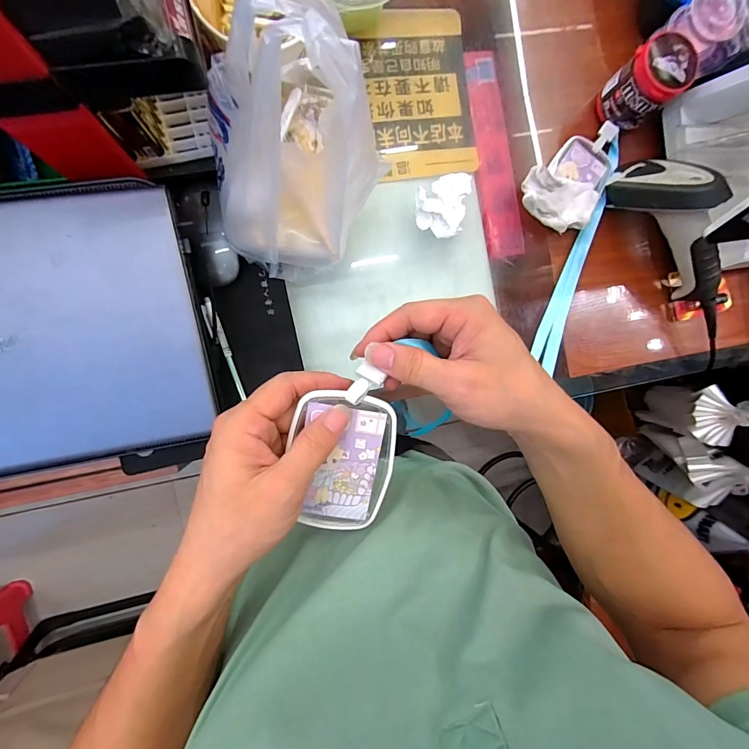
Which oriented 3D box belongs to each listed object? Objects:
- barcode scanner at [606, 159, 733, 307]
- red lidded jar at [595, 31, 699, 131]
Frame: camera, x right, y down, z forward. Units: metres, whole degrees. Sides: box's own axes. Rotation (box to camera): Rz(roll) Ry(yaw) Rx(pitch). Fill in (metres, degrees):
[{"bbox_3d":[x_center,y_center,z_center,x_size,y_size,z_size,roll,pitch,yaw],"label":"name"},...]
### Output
[{"bbox_3d":[0.359,-0.167,0.437,0.062,0.097,0.198,-35,96,-6],"label":"barcode scanner"},{"bbox_3d":[0.308,-0.333,0.439,0.065,0.074,0.064,0,91,-8],"label":"red lidded jar"}]

